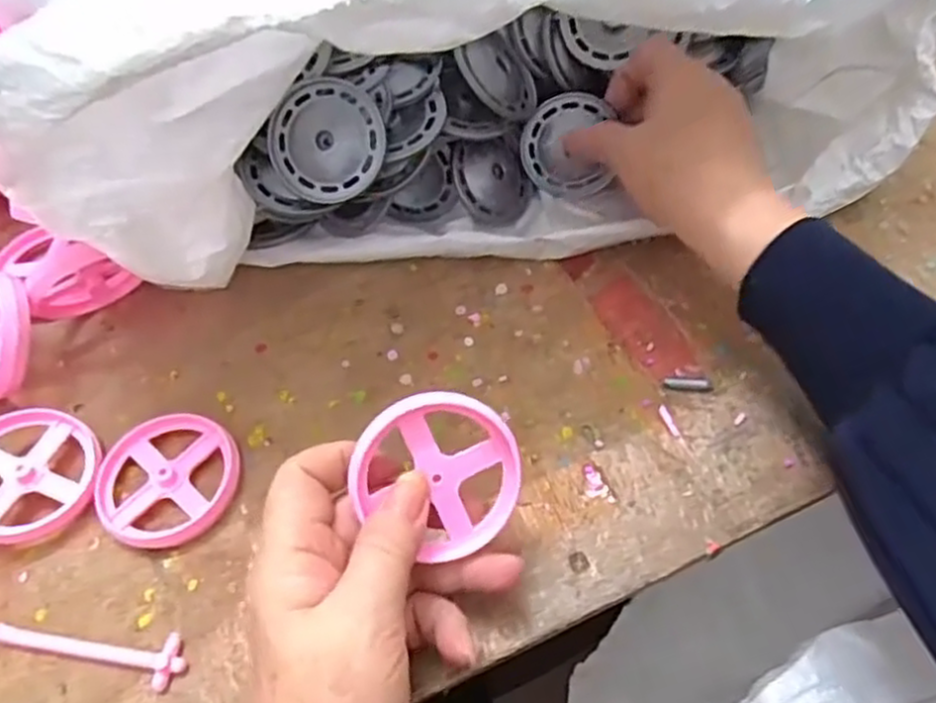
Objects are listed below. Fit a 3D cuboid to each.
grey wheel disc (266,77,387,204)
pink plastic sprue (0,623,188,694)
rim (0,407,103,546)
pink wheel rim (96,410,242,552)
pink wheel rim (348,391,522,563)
[{"bbox_3d":[-0.069,-0.103,0.357,0.056,0.007,0.057,1,101,7],"label":"grey wheel disc"},{"bbox_3d":[-0.157,0.121,0.304,0.084,0.009,0.021,9,56,11],"label":"pink plastic sprue"},{"bbox_3d":[-0.207,0.058,0.344,0.063,0.016,0.063,5,55,-7],"label":"rim"},{"bbox_3d":[-0.140,0.060,0.344,0.063,0.012,0.061,-7,55,0],"label":"pink wheel rim"},{"bbox_3d":[-0.011,0.047,0.277,0.061,0.007,0.061,-8,99,-10],"label":"pink wheel rim"}]

